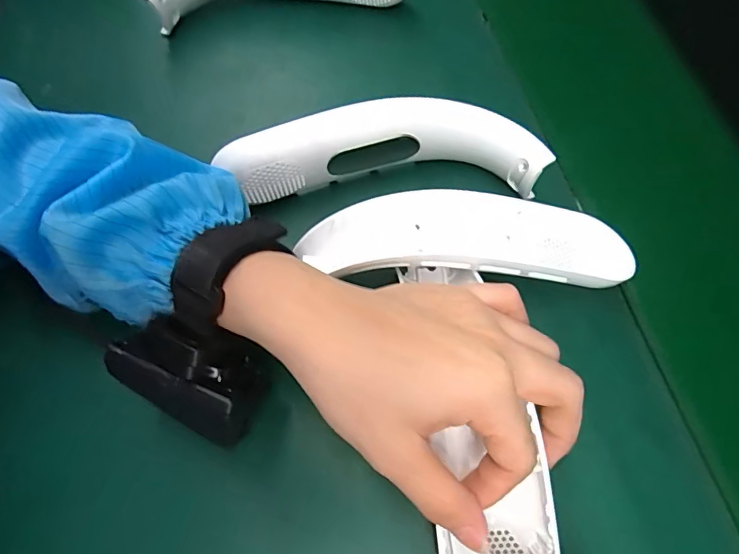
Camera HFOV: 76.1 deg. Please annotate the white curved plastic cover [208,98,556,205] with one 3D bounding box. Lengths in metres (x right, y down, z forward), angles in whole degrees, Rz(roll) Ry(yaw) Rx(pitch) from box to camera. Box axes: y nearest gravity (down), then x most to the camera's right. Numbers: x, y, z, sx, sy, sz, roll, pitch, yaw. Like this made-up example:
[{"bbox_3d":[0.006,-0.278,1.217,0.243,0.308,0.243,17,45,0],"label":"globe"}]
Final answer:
[{"bbox_3d":[0.009,-0.073,0.297,0.183,0.062,0.047,-4,67,1],"label":"white curved plastic cover"}]

